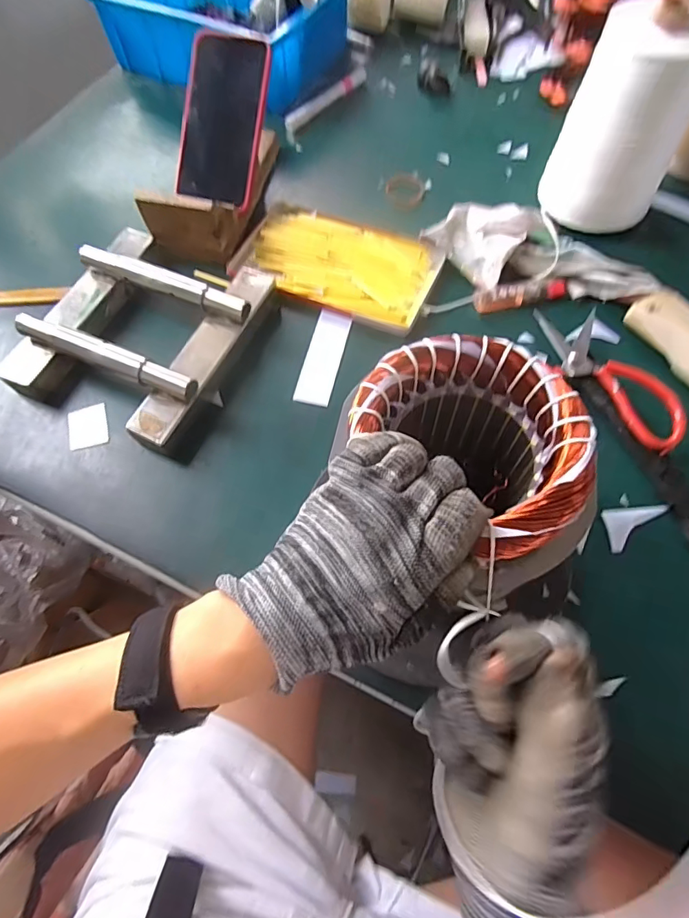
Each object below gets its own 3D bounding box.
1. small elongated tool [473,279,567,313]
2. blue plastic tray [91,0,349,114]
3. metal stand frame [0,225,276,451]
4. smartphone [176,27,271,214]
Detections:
[{"bbox_3d":[0.172,-0.162,0.473,0.088,0.014,0.021,-9,65,-3],"label":"small elongated tool"},{"bbox_3d":[-0.163,-0.593,0.653,0.296,0.091,0.218,33,70,16],"label":"blue plastic tray"},{"bbox_3d":[-0.187,-0.125,0.447,0.178,0.050,0.201,22,67,12],"label":"metal stand frame"},{"bbox_3d":[-0.128,-0.352,0.504,0.083,0.013,0.155,16,103,11],"label":"smartphone"}]

